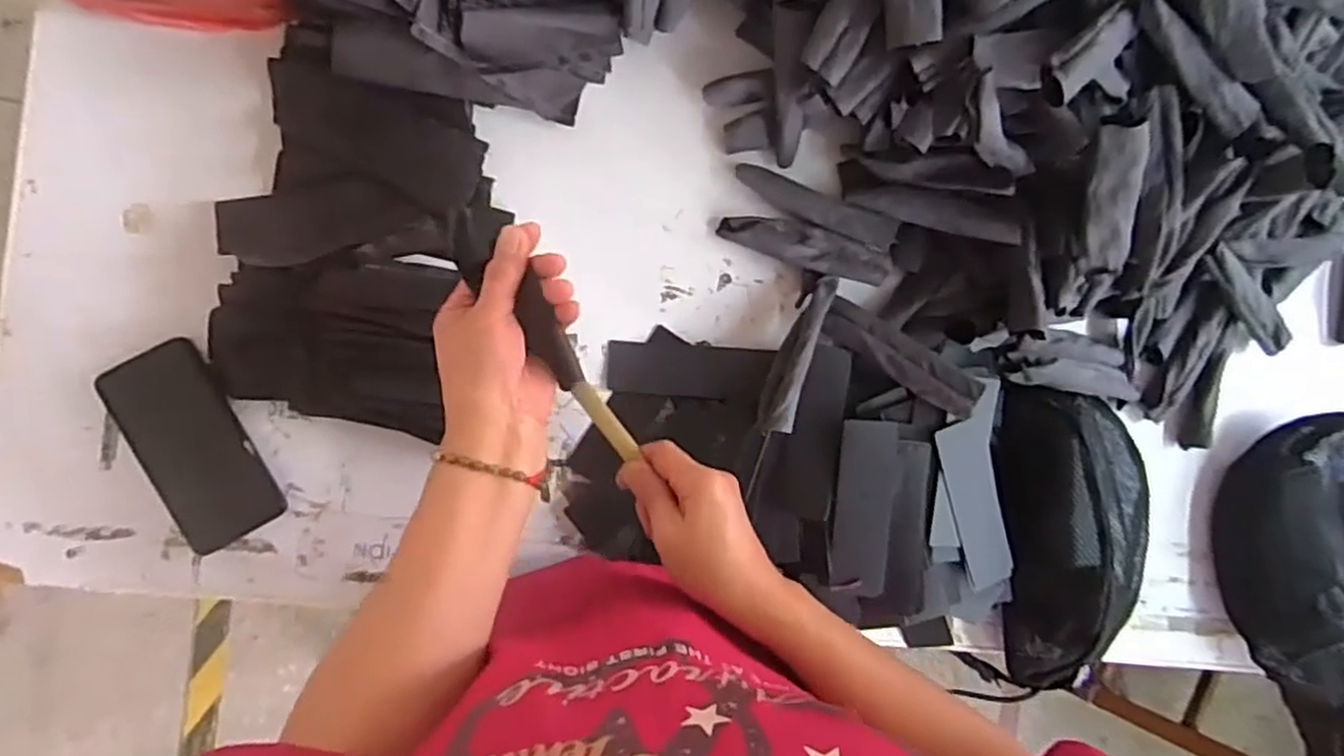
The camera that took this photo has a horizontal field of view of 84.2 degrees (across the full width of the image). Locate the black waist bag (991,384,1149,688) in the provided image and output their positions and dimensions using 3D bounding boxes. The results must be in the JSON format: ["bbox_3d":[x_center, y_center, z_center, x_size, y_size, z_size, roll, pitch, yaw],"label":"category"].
[{"bbox_3d":[0.383,0.142,0.685,0.144,0.075,0.278,-3,92,-9],"label":"black waist bag"}]

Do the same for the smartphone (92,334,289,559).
[{"bbox_3d":[-0.387,0.055,0.602,0.080,0.007,0.164,-27,95,-7],"label":"smartphone"}]

